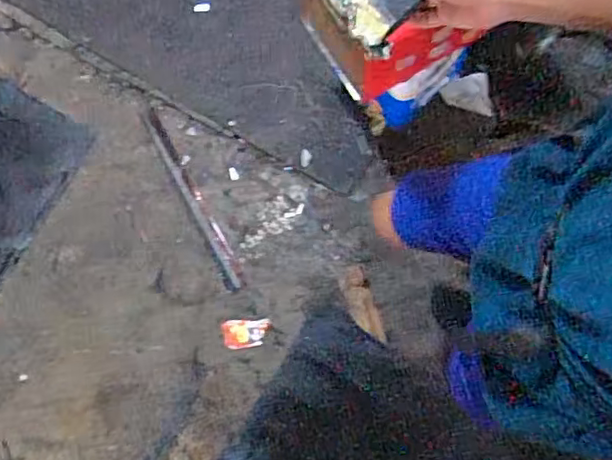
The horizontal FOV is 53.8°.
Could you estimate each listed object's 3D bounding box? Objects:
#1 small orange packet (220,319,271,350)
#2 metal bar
[{"bbox_3d":[-0.137,0.236,1.389,0.108,0.007,0.064,-10,78,3],"label":"small orange packet"},{"bbox_3d":[-0.288,-0.080,1.473,0.040,0.026,0.506,-29,78,-1],"label":"metal bar"}]

